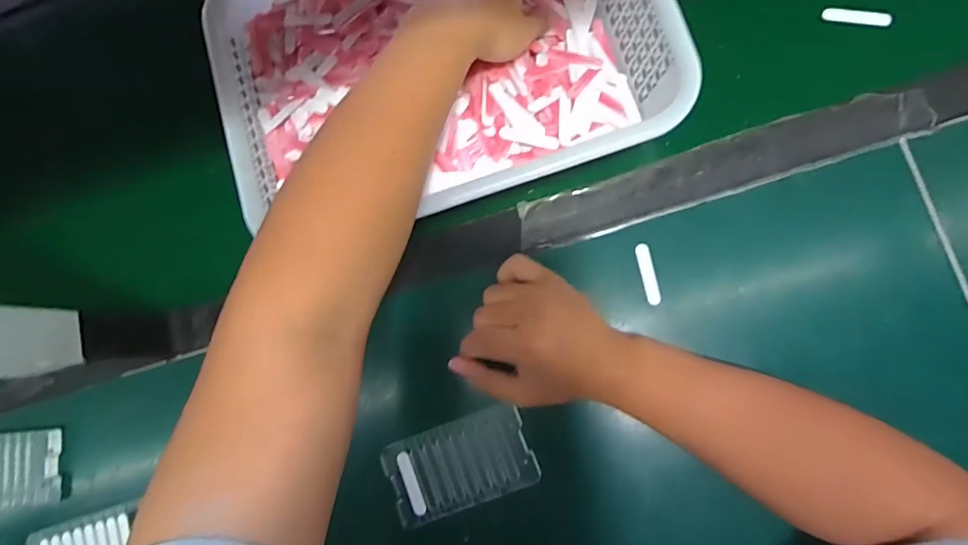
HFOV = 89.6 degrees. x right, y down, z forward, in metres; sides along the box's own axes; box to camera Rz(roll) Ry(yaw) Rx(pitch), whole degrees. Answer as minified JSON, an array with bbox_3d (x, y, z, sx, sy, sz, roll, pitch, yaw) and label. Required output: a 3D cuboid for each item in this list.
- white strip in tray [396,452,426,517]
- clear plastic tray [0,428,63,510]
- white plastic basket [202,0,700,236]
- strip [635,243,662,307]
[{"bbox_3d":[-0.061,0.176,0.405,0.010,0.004,0.052,-22,83,6],"label":"white strip in tray"},{"bbox_3d":[-0.461,0.190,0.466,0.116,0.017,0.070,-6,82,9],"label":"clear plastic tray"},{"bbox_3d":[-0.039,-0.179,0.416,0.353,0.078,0.260,-18,84,7],"label":"white plastic basket"},{"bbox_3d":[0.137,0.002,0.408,0.012,0.006,0.052,-14,84,7],"label":"strip"}]

